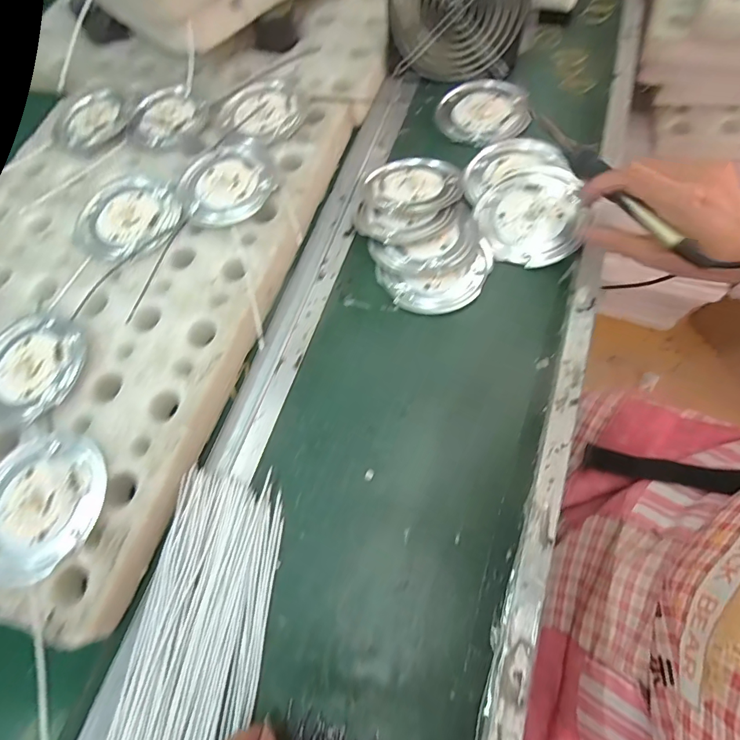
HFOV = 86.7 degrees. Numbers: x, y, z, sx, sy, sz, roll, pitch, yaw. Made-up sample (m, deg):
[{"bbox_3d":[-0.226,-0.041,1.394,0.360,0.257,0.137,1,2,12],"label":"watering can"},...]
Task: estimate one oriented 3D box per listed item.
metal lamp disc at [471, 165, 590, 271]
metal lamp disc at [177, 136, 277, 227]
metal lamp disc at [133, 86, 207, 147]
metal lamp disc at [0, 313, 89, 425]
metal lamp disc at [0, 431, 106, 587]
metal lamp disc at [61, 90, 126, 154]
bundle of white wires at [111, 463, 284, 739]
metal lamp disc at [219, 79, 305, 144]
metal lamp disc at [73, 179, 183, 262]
[{"bbox_3d":[0.156,-0.156,0.385,0.096,0.013,0.111,13,79,19],"label":"metal lamp disc"},{"bbox_3d":[-0.149,-0.194,0.403,0.098,0.005,0.102,-2,68,6],"label":"metal lamp disc"},{"bbox_3d":[-0.235,-0.297,0.452,0.083,0.012,0.076,-2,68,6],"label":"metal lamp disc"},{"bbox_3d":[-0.298,-0.005,0.345,0.097,0.009,0.093,-2,68,6],"label":"metal lamp disc"},{"bbox_3d":[-0.256,0.103,0.299,0.103,0.012,0.103,-2,68,6],"label":"metal lamp disc"},{"bbox_3d":[-0.329,-0.294,0.465,0.078,0.012,0.084,-19,67,-1],"label":"metal lamp disc"},{"bbox_3d":[-0.118,0.181,0.280,0.088,0.018,0.204,3,69,9],"label":"bundle of white wires"},{"bbox_3d":[-0.119,-0.292,0.444,0.096,0.012,0.086,24,73,15],"label":"metal lamp disc"},{"bbox_3d":[-0.249,-0.155,0.400,0.109,0.011,0.096,-28,68,-4],"label":"metal lamp disc"}]

